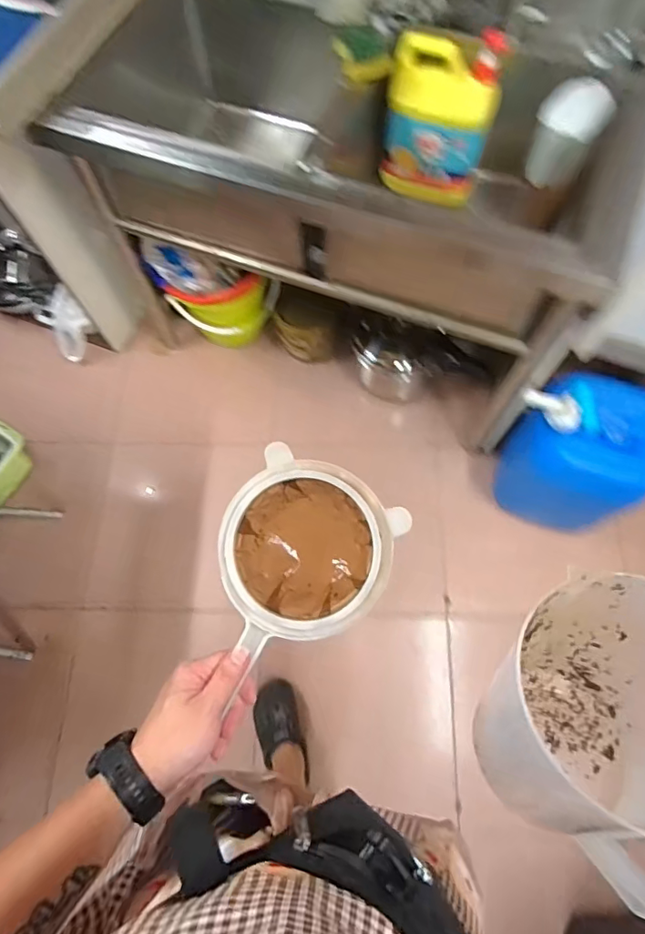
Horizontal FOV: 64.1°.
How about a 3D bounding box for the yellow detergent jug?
[{"bbox_3d":[0.242,-0.711,1.071,0.218,0.268,0.114,13,70,6],"label":"yellow detergent jug"}]

